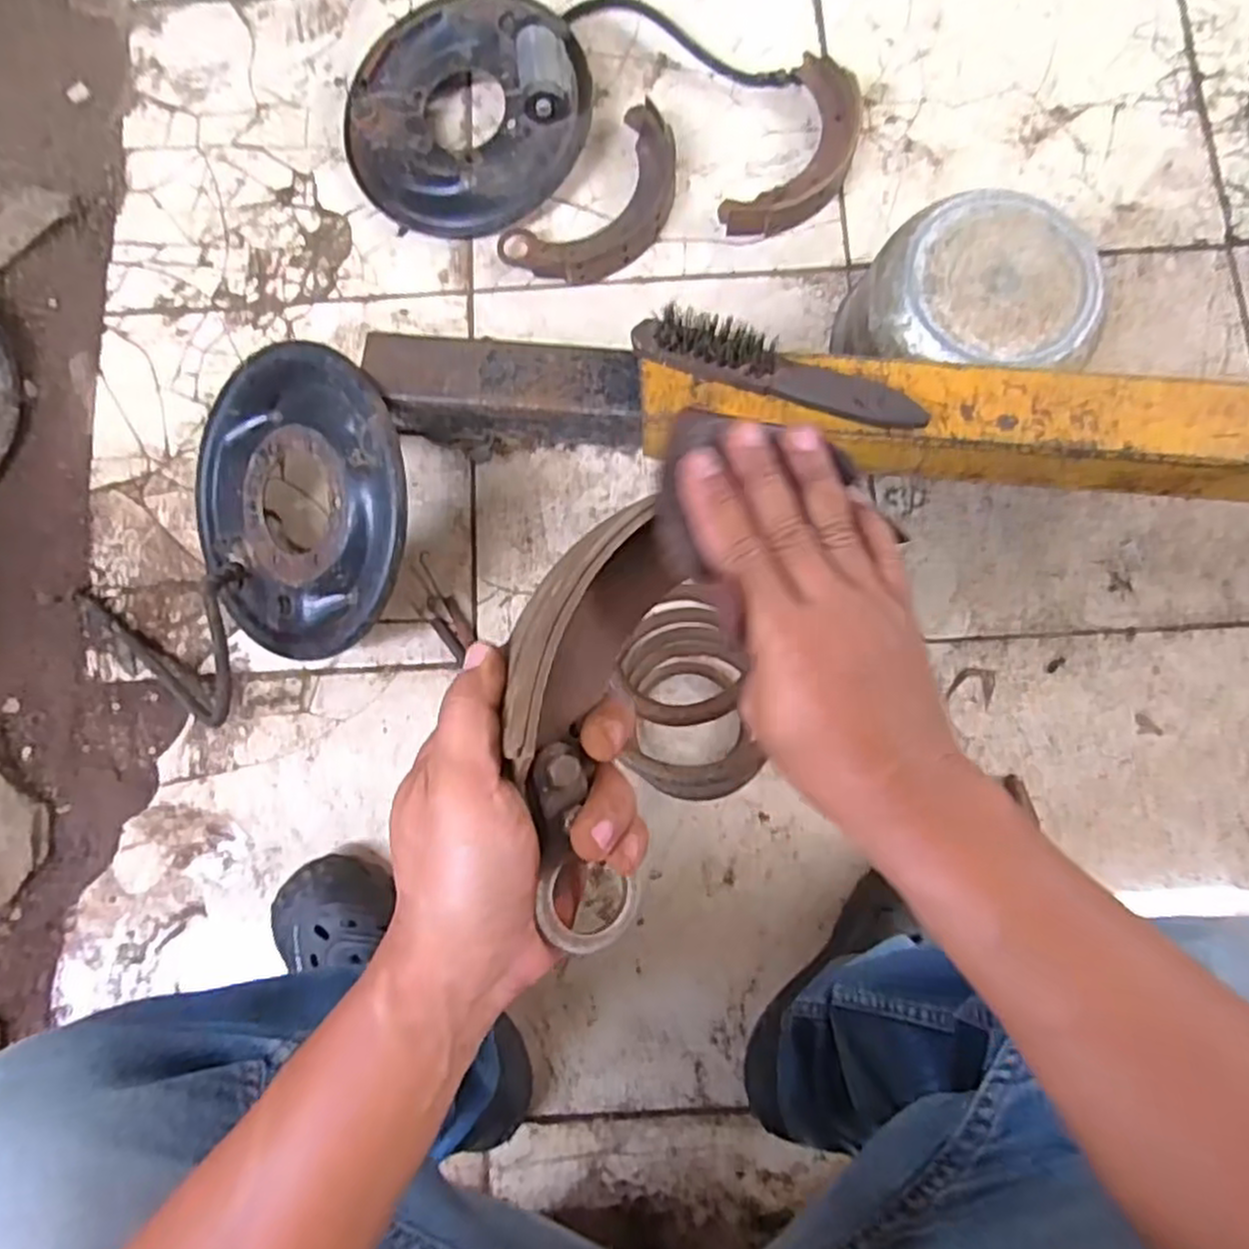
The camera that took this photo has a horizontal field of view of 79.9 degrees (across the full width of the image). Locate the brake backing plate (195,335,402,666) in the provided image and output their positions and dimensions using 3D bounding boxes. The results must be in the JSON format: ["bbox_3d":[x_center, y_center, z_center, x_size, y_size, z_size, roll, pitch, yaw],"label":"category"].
[{"bbox_3d":[-0.287,-0.109,0.670,0.263,0.035,0.265,4,98,29],"label":"brake backing plate"}]

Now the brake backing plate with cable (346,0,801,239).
[{"bbox_3d":[-0.077,-0.593,0.799,0.472,0.080,0.249,-24,81,-1],"label":"brake backing plate with cable"}]

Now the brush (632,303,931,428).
[{"bbox_3d":[0.120,-0.197,0.578,0.229,0.040,0.035,18,81,5],"label":"brush"}]

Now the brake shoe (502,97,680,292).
[{"bbox_3d":[-0.020,-0.450,0.803,0.122,0.031,0.222,44,85,8],"label":"brake shoe"}]

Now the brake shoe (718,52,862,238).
[{"bbox_3d":[0.193,-0.505,0.802,0.099,0.035,0.223,27,83,6],"label":"brake shoe"}]

